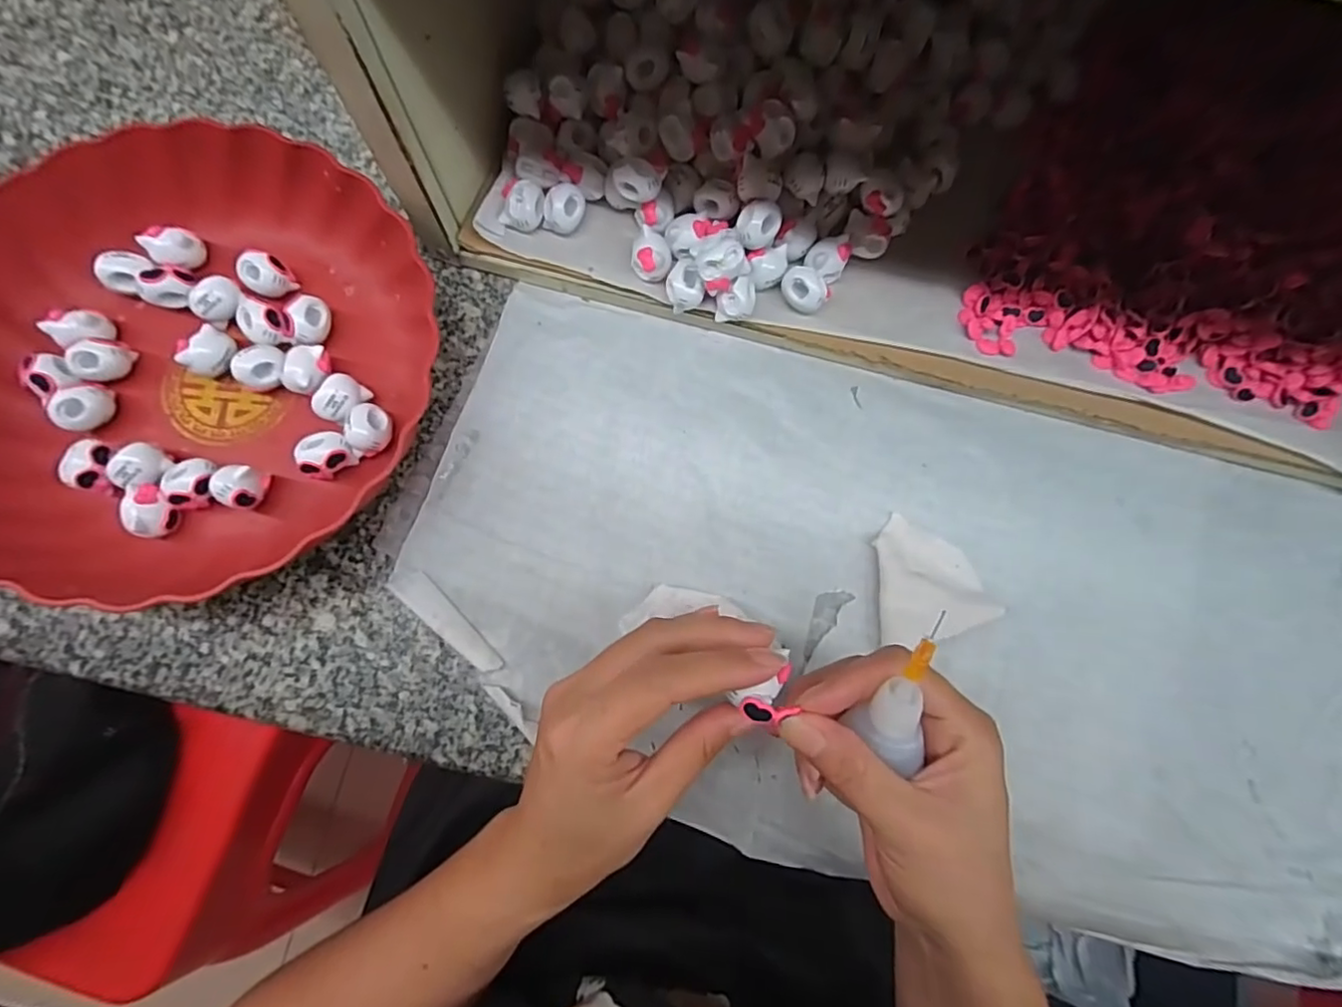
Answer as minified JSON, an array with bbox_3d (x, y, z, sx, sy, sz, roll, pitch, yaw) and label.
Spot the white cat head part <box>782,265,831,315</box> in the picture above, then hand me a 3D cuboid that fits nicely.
[{"bbox_3d":[0.073,-0.116,0.322,0.026,0.015,0.021,29,78,5],"label":"white cat head part"}]

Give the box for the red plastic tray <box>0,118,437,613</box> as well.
[{"bbox_3d":[-0.243,-0.072,0.304,0.226,0.051,0.231,-6,77,-3],"label":"red plastic tray"}]

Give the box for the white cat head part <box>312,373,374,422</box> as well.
[{"bbox_3d":[-0.173,-0.055,0.312,0.021,0.019,0.025,31,78,5],"label":"white cat head part"}]

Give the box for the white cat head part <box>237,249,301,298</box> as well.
[{"bbox_3d":[-0.219,-0.123,0.323,0.022,0.021,0.021,0,77,-2],"label":"white cat head part"}]

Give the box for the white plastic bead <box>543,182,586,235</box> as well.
[{"bbox_3d":[-0.059,-0.162,0.326,0.020,0.016,0.023,34,78,6],"label":"white plastic bead"}]

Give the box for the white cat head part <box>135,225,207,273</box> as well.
[{"bbox_3d":[-0.269,-0.139,0.323,0.019,0.018,0.023,36,78,6],"label":"white cat head part"}]

